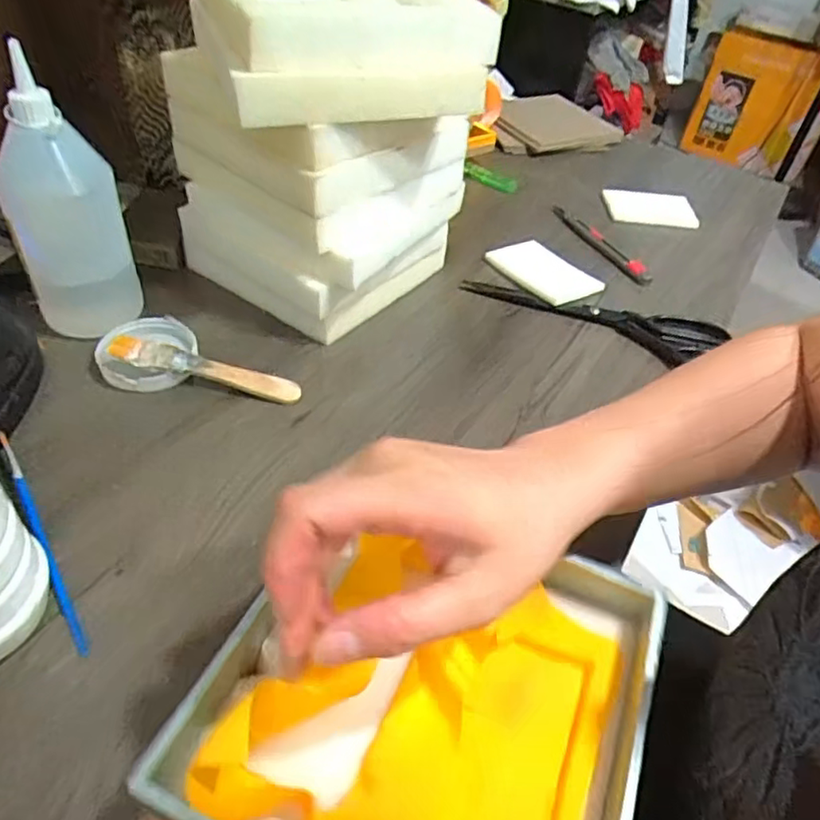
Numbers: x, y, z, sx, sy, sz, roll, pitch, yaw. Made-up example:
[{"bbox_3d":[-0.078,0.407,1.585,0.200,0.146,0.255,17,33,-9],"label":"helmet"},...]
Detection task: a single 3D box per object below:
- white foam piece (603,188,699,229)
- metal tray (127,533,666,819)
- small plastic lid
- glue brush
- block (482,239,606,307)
[{"bbox_3d":[0.287,-0.240,0.749,0.106,0.004,0.067,5,54,-6],"label":"white foam piece"},{"bbox_3d":[0.009,0.130,0.287,0.185,0.041,0.179,18,45,11],"label":"metal tray"},{"bbox_3d":[-0.201,-0.044,0.481,0.066,0.025,0.070,-1,45,-8],"label":"small plastic lid"},{"bbox_3d":[-0.150,-0.030,0.465,0.137,0.005,0.019,15,75,-7],"label":"glue brush"},{"bbox_3d":[0.133,-0.134,0.623,0.073,0.009,0.112,-24,52,-27],"label":"block"}]

